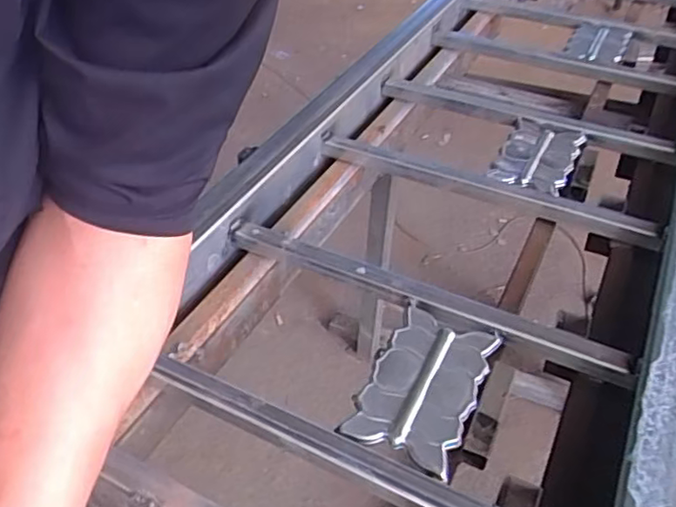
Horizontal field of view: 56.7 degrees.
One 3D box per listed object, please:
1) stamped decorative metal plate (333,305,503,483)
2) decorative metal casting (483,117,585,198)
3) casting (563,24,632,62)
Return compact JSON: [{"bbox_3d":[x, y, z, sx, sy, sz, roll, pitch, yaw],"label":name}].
[{"bbox_3d":[0.064,0.095,0.466,0.076,0.011,0.133,19,45,19],"label":"stamped decorative metal plate"},{"bbox_3d":[0.218,-0.112,0.684,0.078,0.013,0.124,20,46,21],"label":"decorative metal casting"},{"bbox_3d":[0.366,-0.297,0.887,0.079,0.012,0.108,20,46,21],"label":"casting"}]

